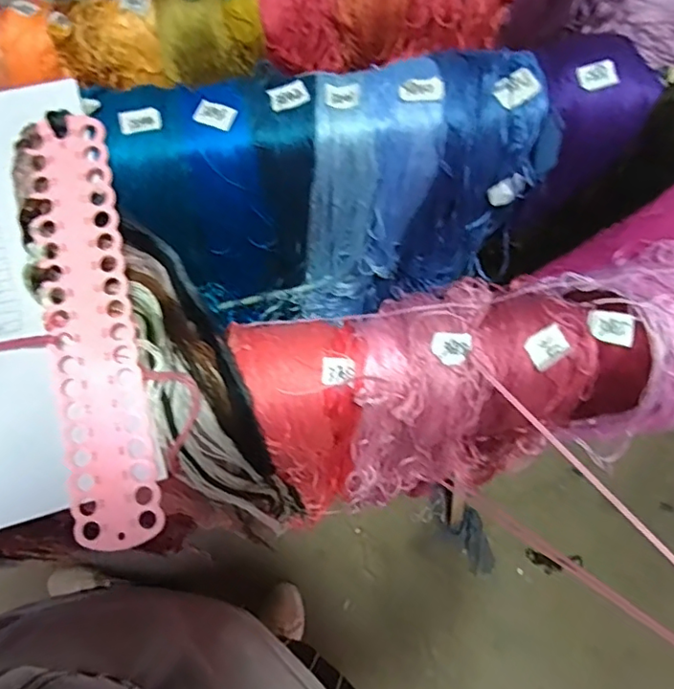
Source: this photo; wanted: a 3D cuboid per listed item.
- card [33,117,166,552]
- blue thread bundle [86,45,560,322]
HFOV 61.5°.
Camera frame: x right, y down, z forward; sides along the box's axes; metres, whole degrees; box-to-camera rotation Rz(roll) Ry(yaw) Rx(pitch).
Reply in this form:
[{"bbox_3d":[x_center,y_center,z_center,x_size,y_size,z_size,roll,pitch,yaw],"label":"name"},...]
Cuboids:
[{"bbox_3d":[-0.165,-0.011,0.384,0.053,0.008,0.288,-10,85,-3],"label":"card"},{"bbox_3d":[-0.007,-0.116,0.545,0.348,0.289,0.107,-8,69,-2],"label":"blue thread bundle"}]

